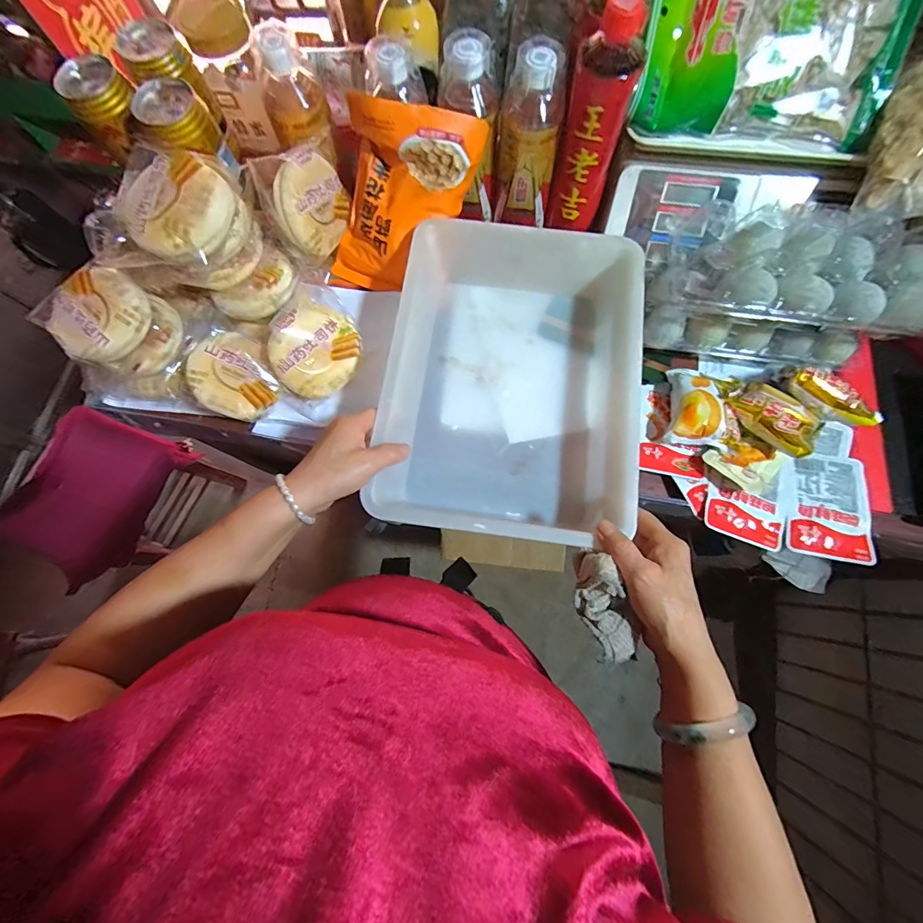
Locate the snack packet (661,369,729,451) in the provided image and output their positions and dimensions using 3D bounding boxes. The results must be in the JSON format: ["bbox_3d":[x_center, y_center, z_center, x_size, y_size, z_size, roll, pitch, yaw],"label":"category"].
[{"bbox_3d":[0.259,-0.062,0.446,0.058,0.035,0.093,10,76,3],"label":"snack packet"}]

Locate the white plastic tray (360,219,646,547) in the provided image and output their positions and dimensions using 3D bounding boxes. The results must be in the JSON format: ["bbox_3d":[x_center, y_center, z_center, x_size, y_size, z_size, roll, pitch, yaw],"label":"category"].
[{"bbox_3d":[0.055,-0.097,0.442,0.240,0.080,0.345,7,75,2],"label":"white plastic tray"}]

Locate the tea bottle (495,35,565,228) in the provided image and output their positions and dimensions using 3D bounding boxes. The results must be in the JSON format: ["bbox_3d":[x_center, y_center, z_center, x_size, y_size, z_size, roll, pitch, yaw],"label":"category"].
[{"bbox_3d":[0.074,-0.347,0.449,0.065,0.155,0.057,17,76,4],"label":"tea bottle"}]

